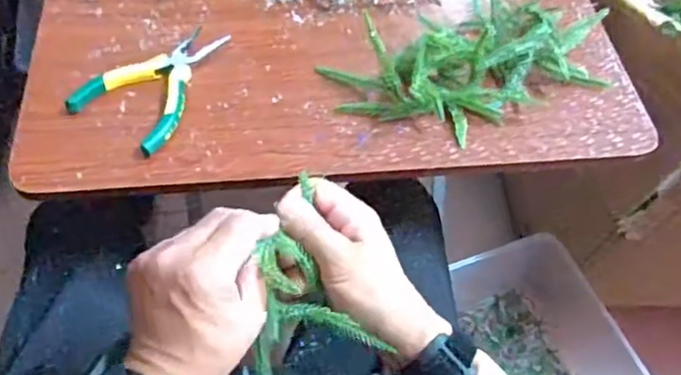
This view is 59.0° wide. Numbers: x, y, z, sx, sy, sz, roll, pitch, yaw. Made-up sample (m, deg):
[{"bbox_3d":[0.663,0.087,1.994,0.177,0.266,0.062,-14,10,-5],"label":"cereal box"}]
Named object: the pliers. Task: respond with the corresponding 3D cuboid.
[{"bbox_3d":[-0.163,-0.101,0.554,0.092,0.012,0.144,29,59,14],"label":"pliers"}]

